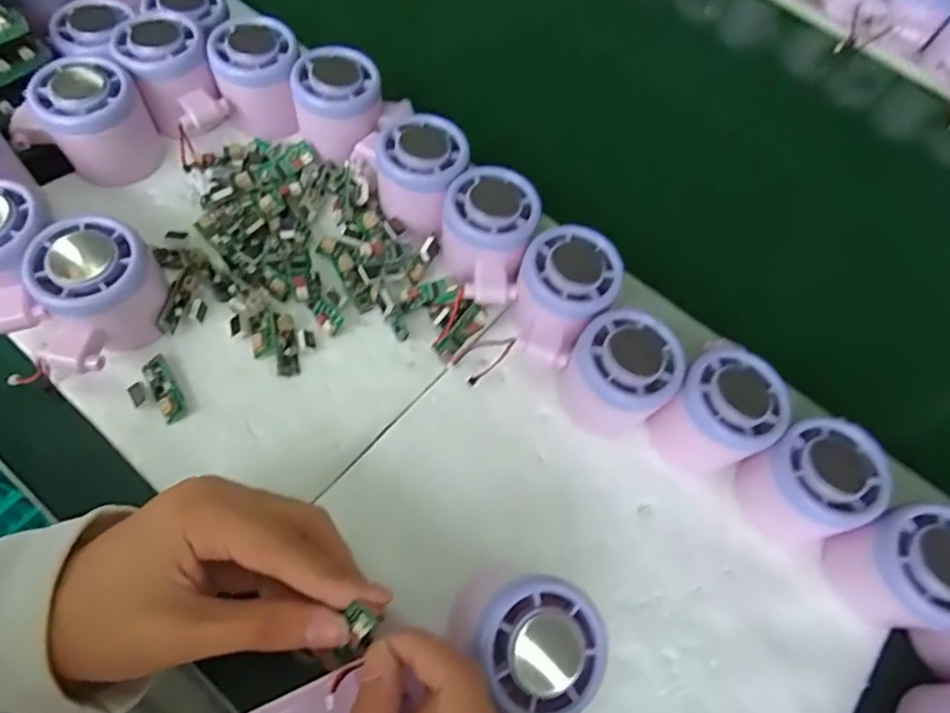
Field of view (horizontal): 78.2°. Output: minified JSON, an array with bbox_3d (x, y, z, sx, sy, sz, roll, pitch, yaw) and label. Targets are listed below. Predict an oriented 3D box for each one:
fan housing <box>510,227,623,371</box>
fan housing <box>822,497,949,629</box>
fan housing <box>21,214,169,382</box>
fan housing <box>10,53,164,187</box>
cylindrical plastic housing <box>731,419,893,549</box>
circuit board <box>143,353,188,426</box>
[{"bbox_3d":[0.047,-0.032,0.338,0.056,0.052,0.074,23,64,5],"label":"fan housing"},{"bbox_3d":[0.216,0.103,0.289,0.057,0.047,0.055,-11,66,-11],"label":"fan housing"},{"bbox_3d":[-0.201,-0.028,0.309,0.057,0.059,0.074,34,66,10],"label":"fan housing"},{"bbox_3d":[-0.240,-0.141,0.360,0.074,0.057,0.057,-34,72,-20],"label":"fan housing"},{"bbox_3d":[0.177,0.065,0.308,0.055,0.046,0.054,3,64,-6],"label":"cylindrical plastic housing"},{"bbox_3d":[-0.169,0.018,0.318,0.013,0.008,0.038,-26,70,-18],"label":"circuit board"}]

